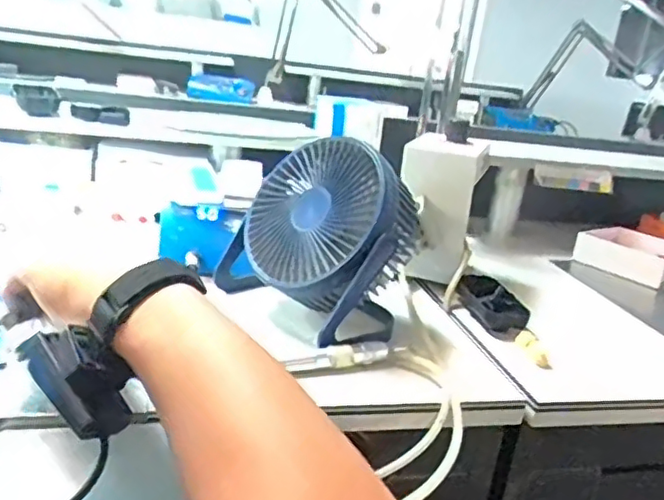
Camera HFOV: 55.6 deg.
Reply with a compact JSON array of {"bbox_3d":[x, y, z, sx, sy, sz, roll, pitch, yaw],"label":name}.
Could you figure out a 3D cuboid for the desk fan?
[{"bbox_3d":[-0.005,-0.018,0.637,0.131,0.164,0.200,-10,26,-43],"label":"desk fan"}]

